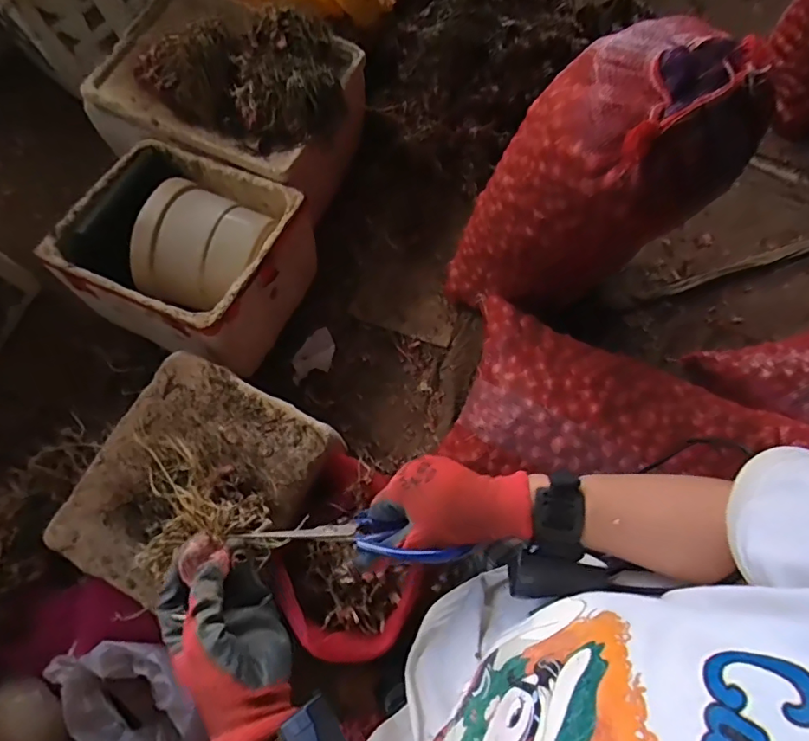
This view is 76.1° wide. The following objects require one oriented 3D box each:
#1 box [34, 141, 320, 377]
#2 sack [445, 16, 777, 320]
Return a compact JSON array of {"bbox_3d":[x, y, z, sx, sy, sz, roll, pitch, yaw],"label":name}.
[{"bbox_3d":[-0.525,-0.290,1.300,0.527,0.295,0.447,26,74,6],"label":"box"},{"bbox_3d":[0.376,-0.366,1.157,0.396,0.763,0.337,-25,76,-9],"label":"sack"}]

